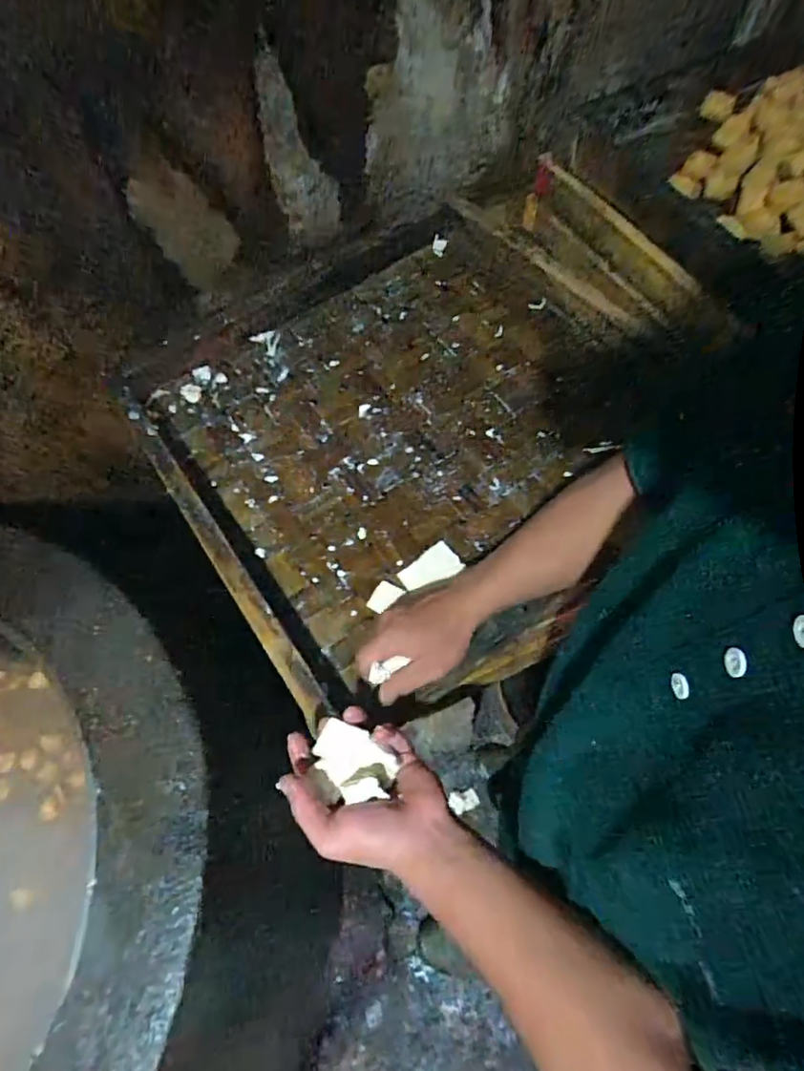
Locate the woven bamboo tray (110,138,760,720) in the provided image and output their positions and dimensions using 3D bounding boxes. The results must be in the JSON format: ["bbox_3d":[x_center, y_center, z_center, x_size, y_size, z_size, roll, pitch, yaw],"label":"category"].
[{"bbox_3d":[0.043,-0.211,0.770,0.718,0.092,0.629,-33,66,-10],"label":"woven bamboo tray"}]

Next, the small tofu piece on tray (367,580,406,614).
[{"bbox_3d":[-0.020,0.069,0.653,0.028,0.012,0.037,36,71,19],"label":"small tofu piece on tray"}]

